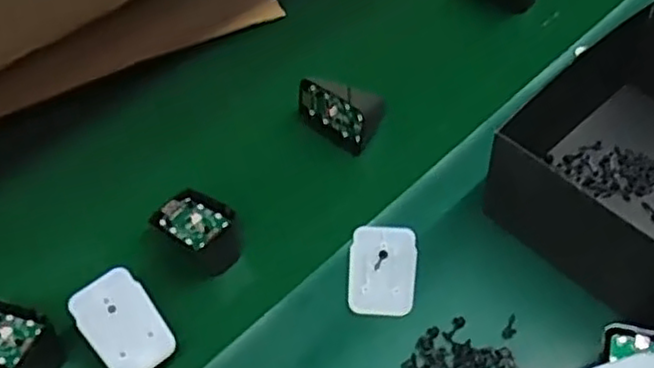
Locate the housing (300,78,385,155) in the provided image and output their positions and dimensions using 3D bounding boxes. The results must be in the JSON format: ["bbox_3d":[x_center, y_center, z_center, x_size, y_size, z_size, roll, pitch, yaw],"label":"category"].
[{"bbox_3d":[0.008,-0.059,0.565,0.069,0.041,0.036,28,60,24],"label":"housing"}]

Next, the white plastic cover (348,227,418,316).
[{"bbox_3d":[0.039,0.058,0.475,0.044,0.004,0.067,3,53,7],"label":"white plastic cover"}]

